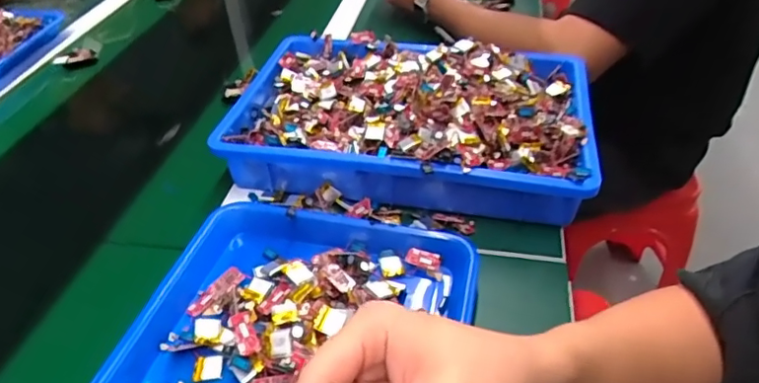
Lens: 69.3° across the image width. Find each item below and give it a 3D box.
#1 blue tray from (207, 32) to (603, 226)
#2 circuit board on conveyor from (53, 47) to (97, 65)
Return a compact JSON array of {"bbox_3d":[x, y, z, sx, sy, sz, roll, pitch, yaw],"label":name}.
[{"bbox_3d":[0.031,-0.086,0.609,0.382,0.083,0.238,8,42,11],"label":"blue tray"},{"bbox_3d":[-0.462,-0.203,0.833,0.057,0.016,0.019,-21,45,-21],"label":"circuit board on conveyor"}]

